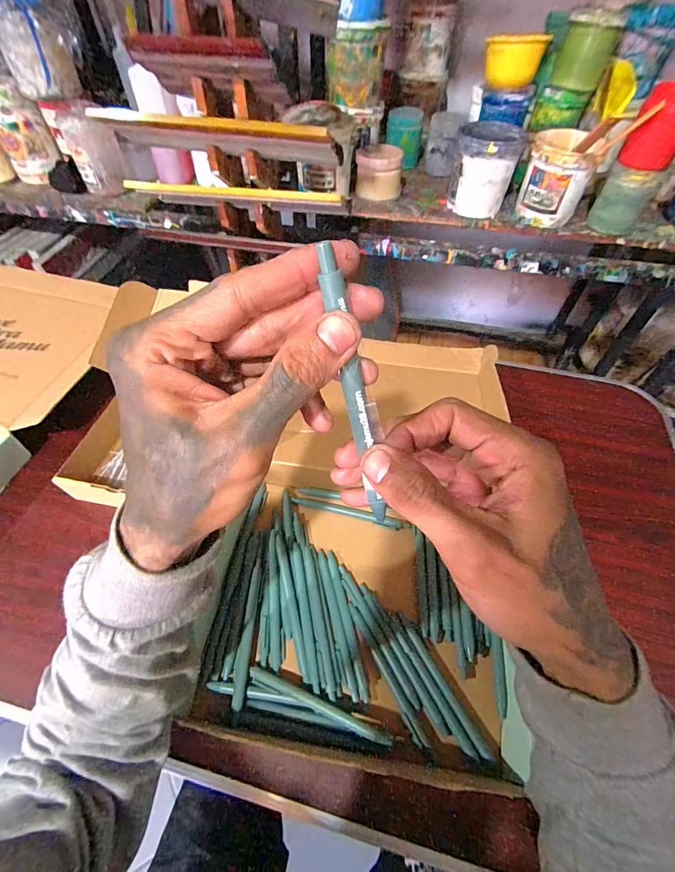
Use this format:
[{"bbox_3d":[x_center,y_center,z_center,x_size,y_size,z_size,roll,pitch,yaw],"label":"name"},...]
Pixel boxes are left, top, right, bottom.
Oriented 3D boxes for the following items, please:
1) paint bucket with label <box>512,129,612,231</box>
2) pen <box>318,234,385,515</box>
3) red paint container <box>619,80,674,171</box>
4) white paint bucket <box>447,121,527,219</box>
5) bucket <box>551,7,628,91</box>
[{"bbox_3d":[0.408,-0.476,0.714,0.108,0.143,0.106,0,54,0],"label":"paint bucket with label"},{"bbox_3d":[0.009,-0.015,0.172,0.010,0.131,0.005,-21,27,-15],"label":"pen"},{"bbox_3d":[0.513,-0.491,0.600,0.076,0.094,0.072,28,58,18],"label":"red paint container"},{"bbox_3d":[0.276,-0.501,0.727,0.109,0.133,0.098,10,54,6],"label":"white paint bucket"},{"bbox_3d":[0.448,-0.697,0.682,0.088,0.096,0.082,19,56,13],"label":"bucket"}]

